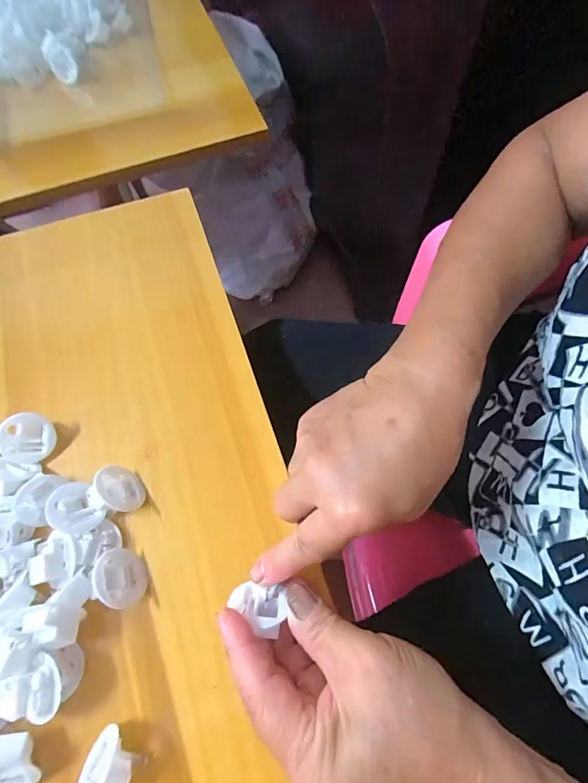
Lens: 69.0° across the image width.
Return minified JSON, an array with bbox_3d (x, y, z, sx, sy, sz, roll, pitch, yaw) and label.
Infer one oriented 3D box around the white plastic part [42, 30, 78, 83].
[{"bbox_3d":[-0.257,-0.367,0.469,0.029,0.019,0.066,-29,82,-10],"label":"white plastic part"}]

